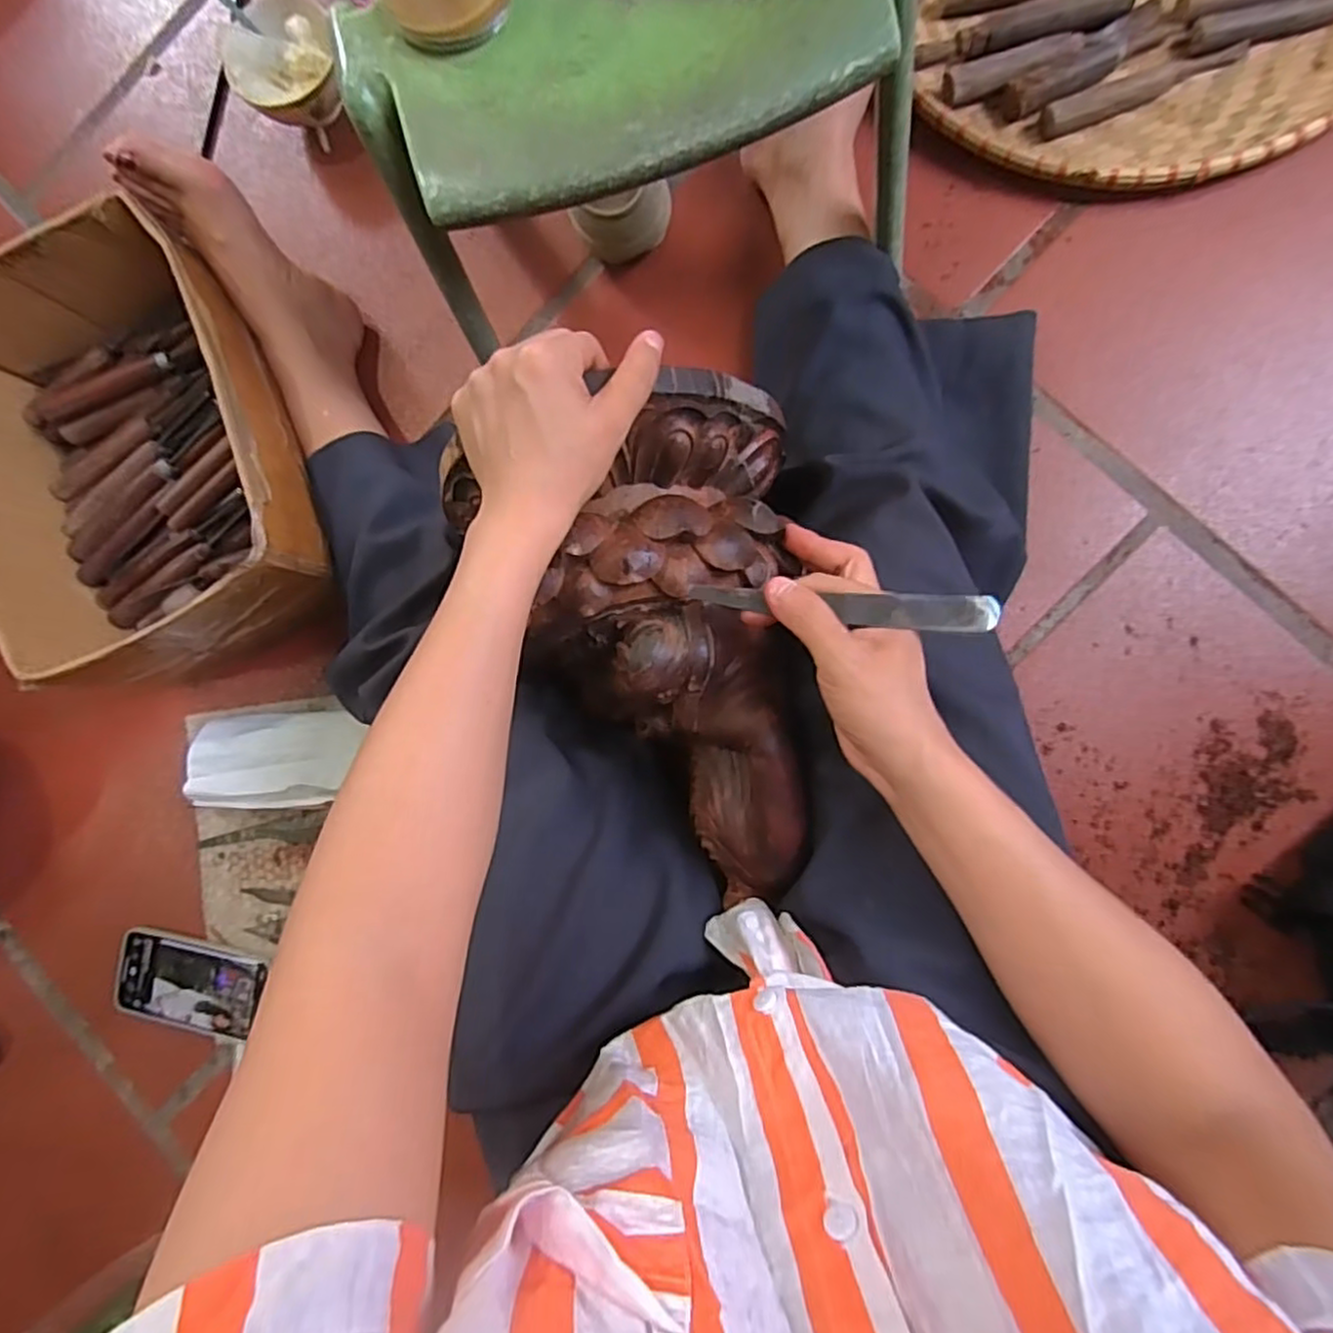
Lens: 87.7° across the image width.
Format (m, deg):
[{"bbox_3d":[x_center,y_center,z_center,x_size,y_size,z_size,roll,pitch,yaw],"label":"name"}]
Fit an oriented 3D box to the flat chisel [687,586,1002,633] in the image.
[{"bbox_3d":[0.087,-0.031,0.354,0.151,0.007,0.018,5,91,14],"label":"flat chisel"}]

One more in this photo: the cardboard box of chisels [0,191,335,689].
[{"bbox_3d":[-0.439,-0.171,0.608,0.255,0.161,0.330,-25,85,5],"label":"cardboard box of chisels"}]

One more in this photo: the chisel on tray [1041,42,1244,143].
[{"bbox_3d":[0.383,-0.469,0.556,0.165,0.022,0.021,-22,87,7],"label":"chisel on tray"}]

